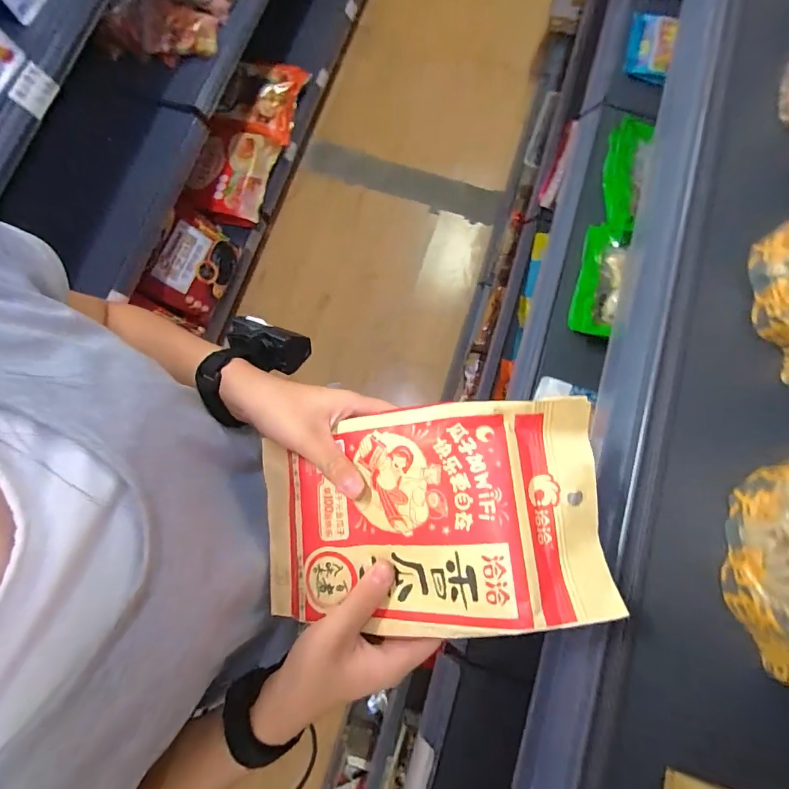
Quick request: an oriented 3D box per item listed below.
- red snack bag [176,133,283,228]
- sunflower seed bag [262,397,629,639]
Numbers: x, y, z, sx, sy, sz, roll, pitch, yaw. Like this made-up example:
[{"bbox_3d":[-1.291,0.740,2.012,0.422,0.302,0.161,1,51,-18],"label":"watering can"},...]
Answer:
[{"bbox_3d":[-0.539,-0.727,1.382,0.247,0.084,0.335,11,79,2],"label":"red snack bag"},{"bbox_3d":[0.009,0.078,0.270,0.223,0.026,0.130,-10,77,17],"label":"sunflower seed bag"}]

